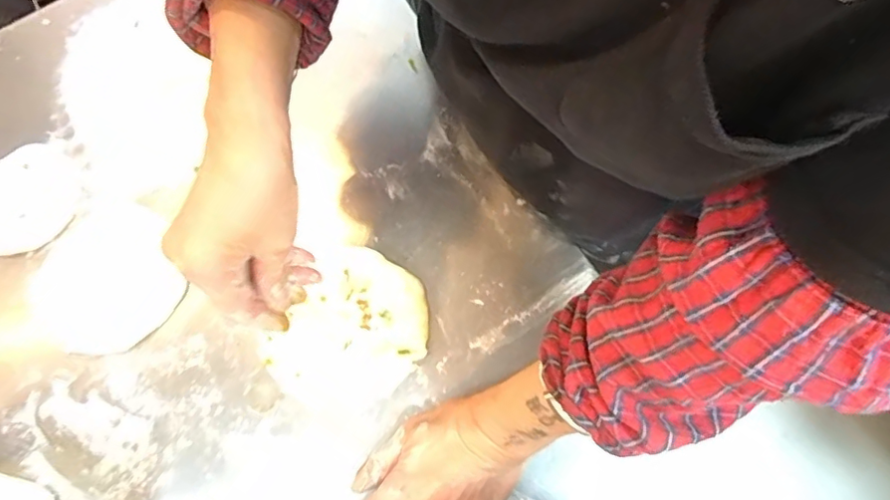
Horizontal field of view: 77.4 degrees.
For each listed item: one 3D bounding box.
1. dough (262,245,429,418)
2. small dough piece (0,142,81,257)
[{"bbox_3d":[-0.075,0.067,0.444,0.107,0.015,0.127,33,77,11],"label":"dough"},{"bbox_3d":[-0.369,-0.042,0.483,0.083,0.022,0.101,41,80,12],"label":"small dough piece"}]

